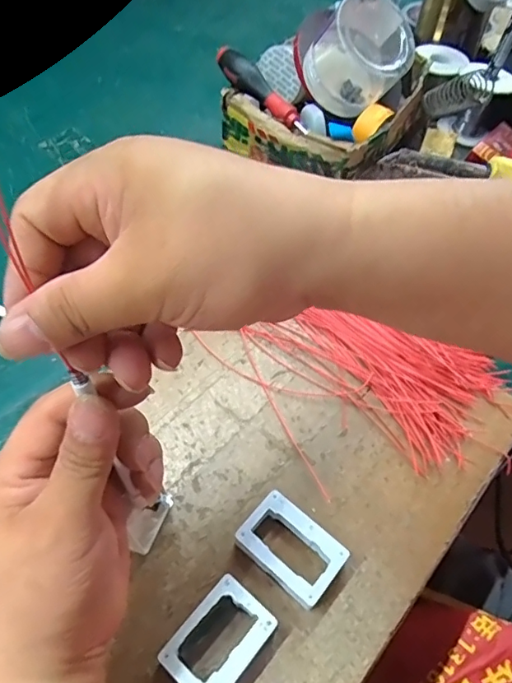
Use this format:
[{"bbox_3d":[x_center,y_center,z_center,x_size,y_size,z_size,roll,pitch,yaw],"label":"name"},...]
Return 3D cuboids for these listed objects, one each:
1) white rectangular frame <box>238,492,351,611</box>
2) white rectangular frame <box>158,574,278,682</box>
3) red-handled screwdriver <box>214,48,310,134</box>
[{"bbox_3d":[0.021,0.127,0.313,0.060,0.017,0.042,36,60,21],"label":"white rectangular frame"},{"bbox_3d":[-0.020,0.166,0.283,0.040,0.017,0.056,36,61,21],"label":"white rectangular frame"},{"bbox_3d":[0.005,-0.254,0.516,0.121,0.021,0.020,46,63,8],"label":"red-handled screwdriver"}]

